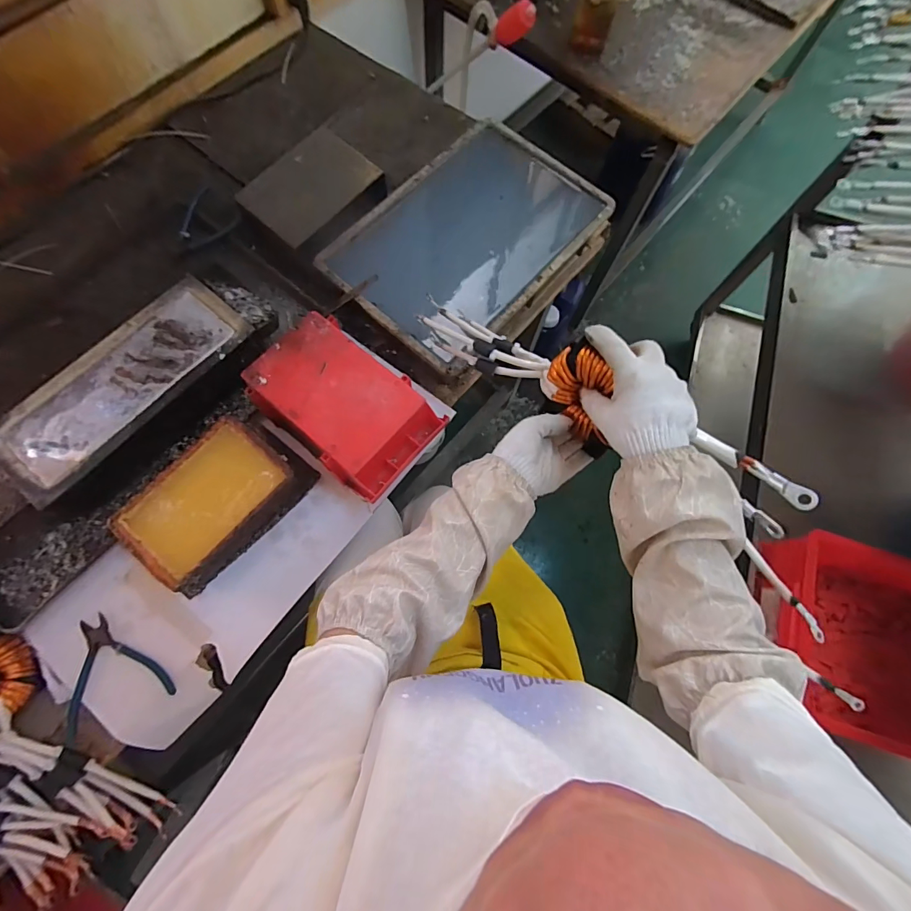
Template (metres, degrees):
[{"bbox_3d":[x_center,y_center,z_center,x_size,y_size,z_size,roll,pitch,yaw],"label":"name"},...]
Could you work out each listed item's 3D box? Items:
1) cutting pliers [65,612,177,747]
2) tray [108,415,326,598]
[{"bbox_3d":[-0.444,0.269,0.536,0.134,0.018,0.130,-26,75,-10],"label":"cutting pliers"},{"bbox_3d":[-0.319,0.062,0.574,0.139,0.068,0.223,40,75,10],"label":"tray"}]

